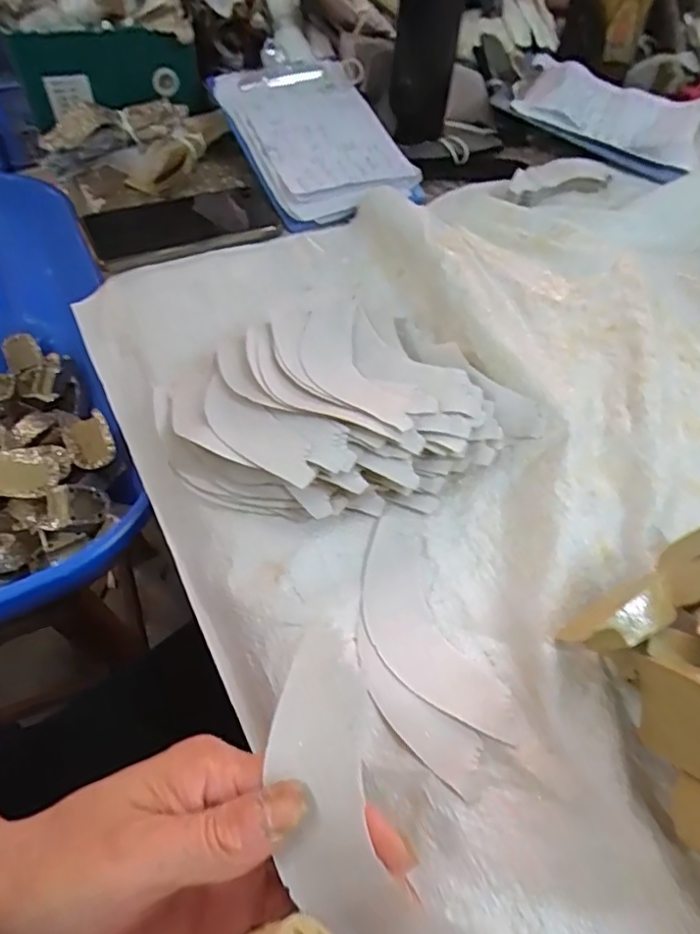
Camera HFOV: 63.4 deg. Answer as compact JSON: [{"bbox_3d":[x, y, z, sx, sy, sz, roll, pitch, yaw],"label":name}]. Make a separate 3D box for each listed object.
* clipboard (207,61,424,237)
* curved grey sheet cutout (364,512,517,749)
[{"bbox_3d":[-0.040,-0.341,0.582,0.166,0.030,0.239,-23,67,-20],"label":"clipboard"},{"bbox_3d":[0.036,0.084,0.300,0.050,0.005,0.129,-17,55,-16],"label":"curved grey sheet cutout"}]

